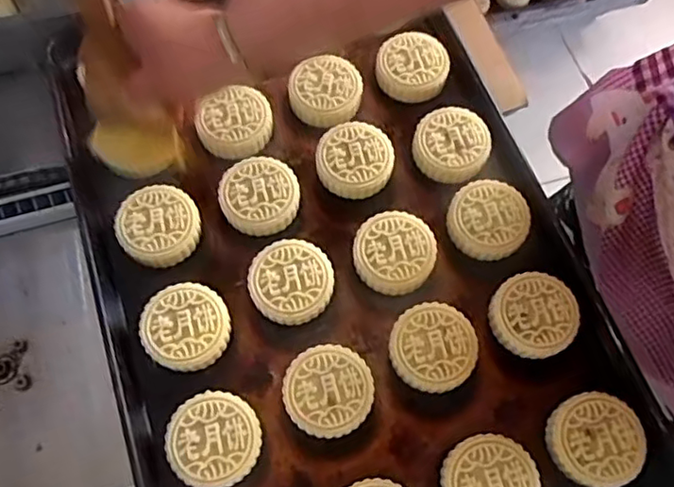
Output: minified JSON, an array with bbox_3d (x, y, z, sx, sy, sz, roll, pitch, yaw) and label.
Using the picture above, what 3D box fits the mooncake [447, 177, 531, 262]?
[{"bbox_3d":[0.139,-0.022,0.544,0.072,0.024,0.069,1,67,-3],"label":"mooncake"}]

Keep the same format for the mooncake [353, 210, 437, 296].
[{"bbox_3d":[0.051,0.007,0.528,0.069,0.021,0.072,1,67,-3],"label":"mooncake"}]

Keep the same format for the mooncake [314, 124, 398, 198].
[{"bbox_3d":[0.017,-0.078,0.560,0.071,0.023,0.067,1,67,-3],"label":"mooncake"}]

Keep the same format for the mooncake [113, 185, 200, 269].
[{"bbox_3d":[-0.160,-0.016,0.536,0.069,0.022,0.070,1,67,-3],"label":"mooncake"}]

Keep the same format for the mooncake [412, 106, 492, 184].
[{"bbox_3d":[0.108,-0.095,0.569,0.070,0.026,0.068,1,67,-3],"label":"mooncake"}]

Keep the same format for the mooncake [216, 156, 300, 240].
[{"bbox_3d":[-0.071,-0.043,0.549,0.070,0.025,0.068,1,67,-3],"label":"mooncake"}]

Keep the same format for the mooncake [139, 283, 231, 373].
[{"bbox_3d":[-0.126,0.070,0.500,0.070,0.019,0.068,1,67,-3],"label":"mooncake"}]

